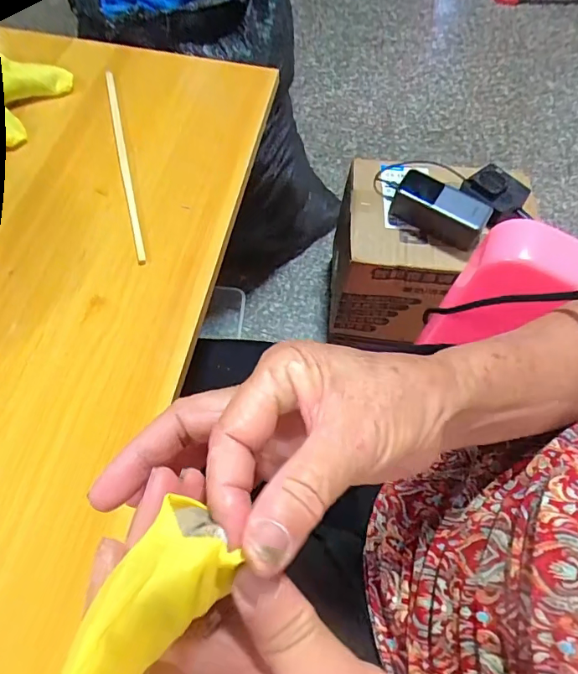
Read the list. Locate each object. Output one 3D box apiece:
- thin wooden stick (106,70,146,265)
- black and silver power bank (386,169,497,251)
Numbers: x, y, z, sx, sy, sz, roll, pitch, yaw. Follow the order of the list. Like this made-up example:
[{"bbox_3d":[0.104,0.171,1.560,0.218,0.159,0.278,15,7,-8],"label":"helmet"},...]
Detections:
[{"bbox_3d":[-0.141,-0.154,0.403,0.007,0.004,0.230,-13,63,-9],"label":"thin wooden stick"},{"bbox_3d":[0.215,-0.184,0.678,0.132,0.060,0.064,22,63,9],"label":"black and silver power bank"}]

